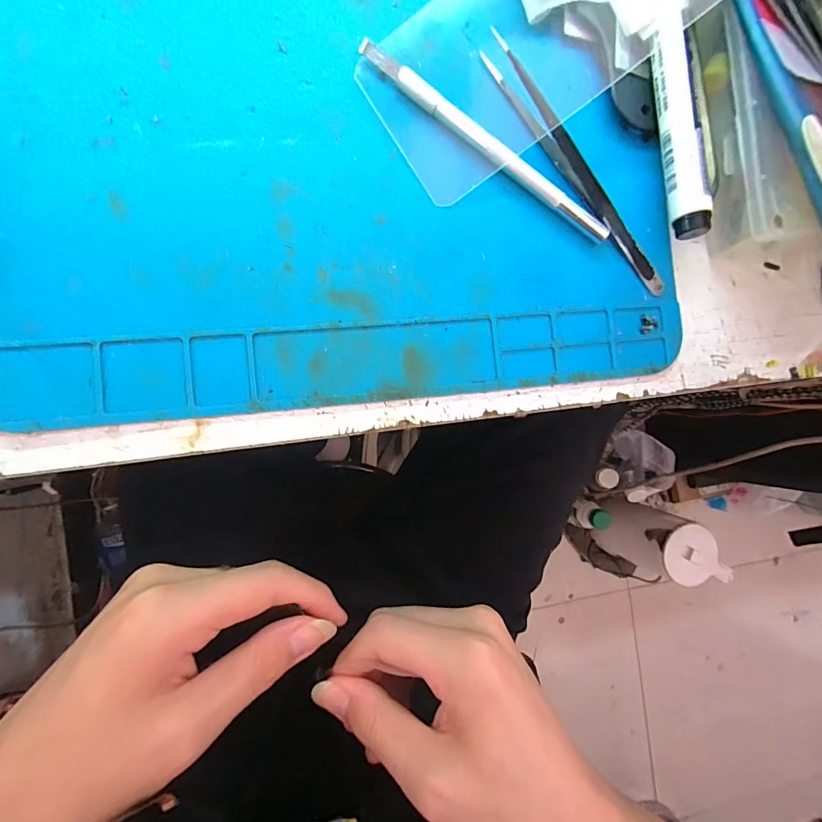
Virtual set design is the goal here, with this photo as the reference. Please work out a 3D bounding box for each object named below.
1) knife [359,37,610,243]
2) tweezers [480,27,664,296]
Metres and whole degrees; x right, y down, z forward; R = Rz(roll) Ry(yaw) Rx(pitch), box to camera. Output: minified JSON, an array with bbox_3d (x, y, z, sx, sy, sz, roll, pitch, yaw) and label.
[{"bbox_3d":[0.034,-0.116,0.177,0.130,0.007,0.011,37,84,-7],"label":"knife"},{"bbox_3d":[0.075,-0.106,0.180,0.009,0.011,0.130,-40,96,-7],"label":"tweezers"}]

